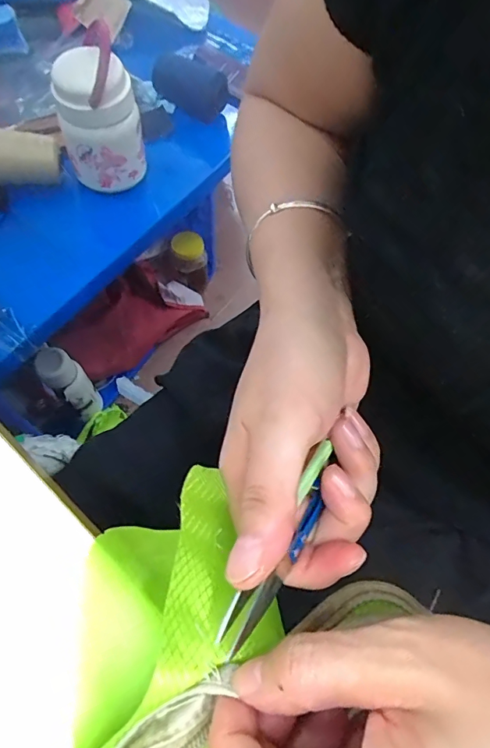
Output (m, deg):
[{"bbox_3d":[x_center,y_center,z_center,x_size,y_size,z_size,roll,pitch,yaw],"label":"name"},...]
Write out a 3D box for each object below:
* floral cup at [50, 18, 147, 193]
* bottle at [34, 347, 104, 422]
[{"bbox_3d":[-0.187,-0.334,0.568,0.099,0.150,0.107,-13,66,-9],"label":"floral cup"},{"bbox_3d":[-0.337,0.021,0.864,0.066,0.222,0.062,1,65,-3],"label":"bottle"}]

